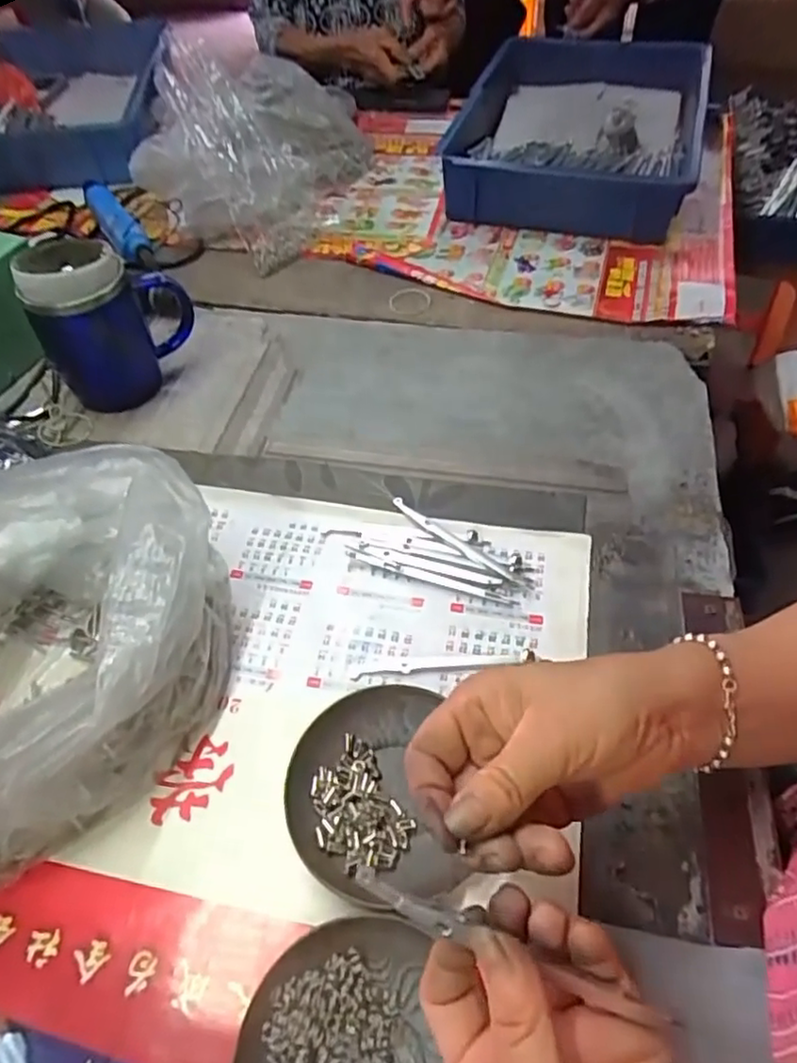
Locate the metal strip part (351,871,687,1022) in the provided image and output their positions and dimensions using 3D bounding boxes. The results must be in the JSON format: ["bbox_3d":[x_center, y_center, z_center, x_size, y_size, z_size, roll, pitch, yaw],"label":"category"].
[{"bbox_3d":[0.041,0.153,0.235,0.123,0.006,0.010,23,55,4],"label":"metal strip part"}]

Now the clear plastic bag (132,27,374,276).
[{"bbox_3d":[-0.178,-0.509,0.801,0.216,0.173,0.354,13,53,14],"label":"clear plastic bag"}]

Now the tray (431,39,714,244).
[{"bbox_3d":[0.244,-0.547,0.853,0.283,0.099,0.466,12,53,13],"label":"tray"}]

